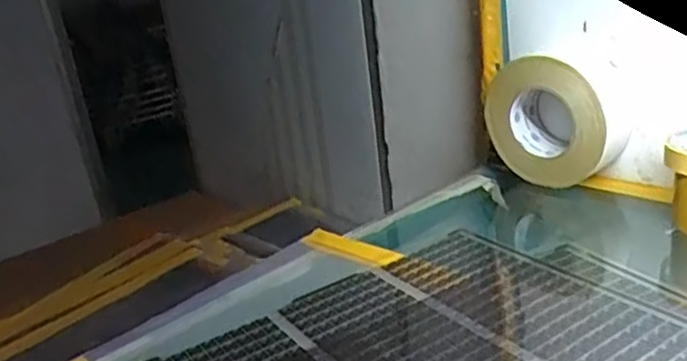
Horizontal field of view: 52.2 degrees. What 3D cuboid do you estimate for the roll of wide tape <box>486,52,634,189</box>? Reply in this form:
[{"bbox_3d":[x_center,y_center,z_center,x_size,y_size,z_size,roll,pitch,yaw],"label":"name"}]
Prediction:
[{"bbox_3d":[0.229,-0.066,0.751,0.072,0.126,0.140,-23,26,-39],"label":"roll of wide tape"}]

